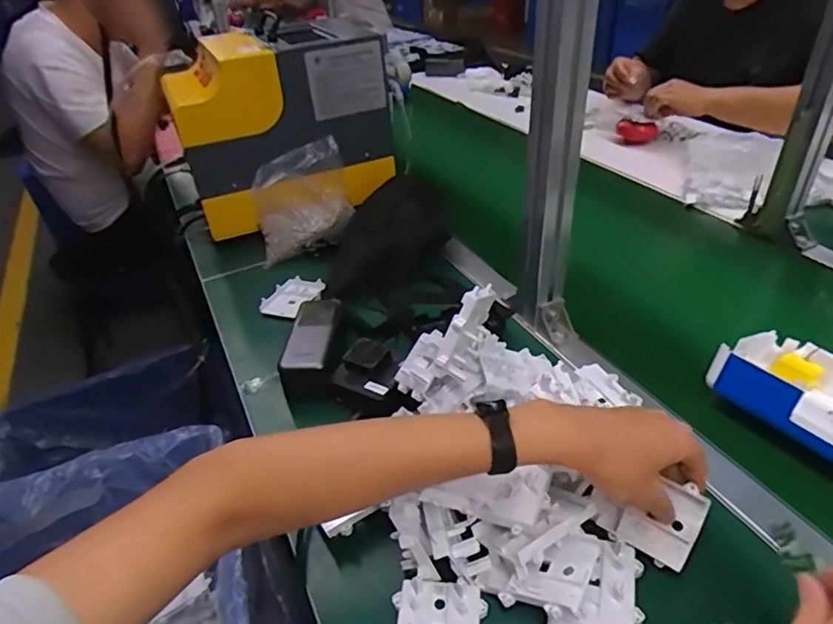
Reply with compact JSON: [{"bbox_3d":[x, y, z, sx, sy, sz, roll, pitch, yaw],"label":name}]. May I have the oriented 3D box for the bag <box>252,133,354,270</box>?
[{"bbox_3d":[-0.186,-0.182,0.905,0.159,0.132,0.124,-12,37,-11],"label":"bag"}]

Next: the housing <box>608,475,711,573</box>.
[{"bbox_3d":[0.193,0.164,0.433,0.053,0.066,0.010,28,7,24],"label":"housing"}]

